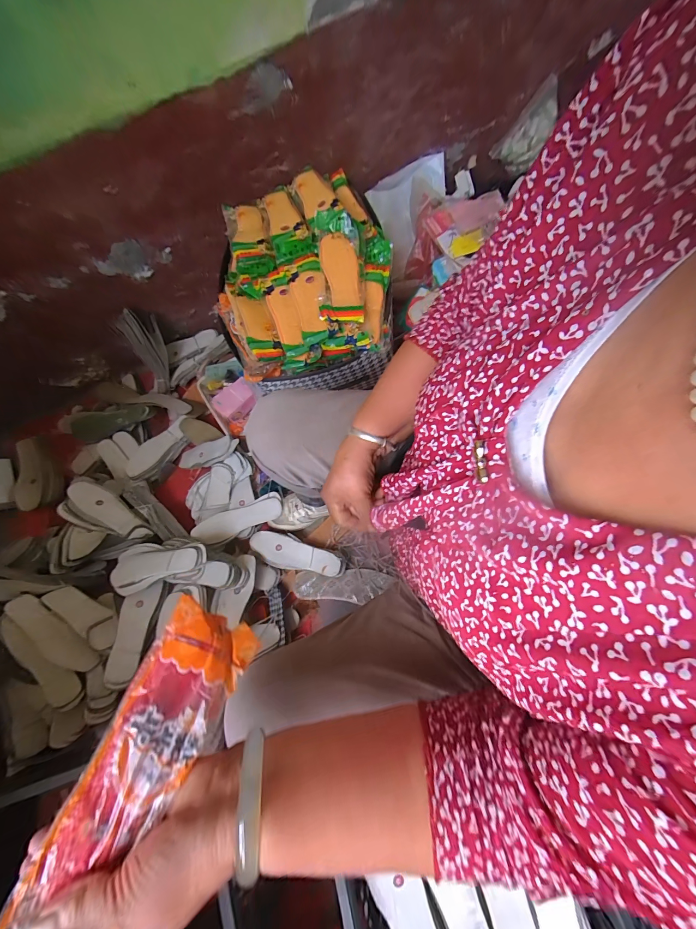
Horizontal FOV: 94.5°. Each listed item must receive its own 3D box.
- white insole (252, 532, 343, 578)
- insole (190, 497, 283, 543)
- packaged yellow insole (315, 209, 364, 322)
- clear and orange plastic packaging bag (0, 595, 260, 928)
[{"bbox_3d":[-0.130,0.221,0.778,0.222,0.016,0.069,18,71,9],"label":"white insole"},{"bbox_3d":[-0.280,0.139,0.816,0.224,0.016,0.069,-21,70,-5],"label":"insole"},{"bbox_3d":[-0.016,-0.361,0.583,0.074,0.022,0.213,-4,78,-1],"label":"packaged yellow insole"},{"bbox_3d":[-0.147,0.236,0.205,0.080,0.020,0.266,13,58,7],"label":"clear and orange plastic packaging bag"}]

